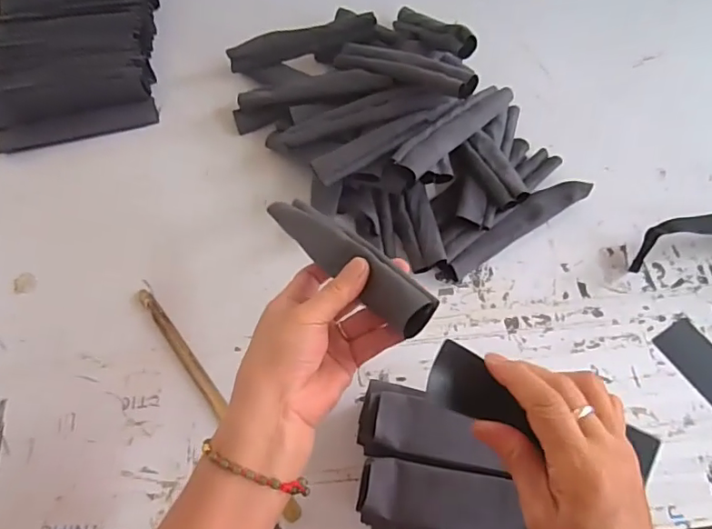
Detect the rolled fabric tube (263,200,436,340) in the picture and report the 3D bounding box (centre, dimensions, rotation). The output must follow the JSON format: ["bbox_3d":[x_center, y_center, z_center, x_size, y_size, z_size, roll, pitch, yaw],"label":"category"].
[{"bbox_3d":[-0.011,-0.009,0.403,0.033,0.027,0.184,-39,46,-16],"label":"rolled fabric tube"}]

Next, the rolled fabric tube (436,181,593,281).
[{"bbox_3d":[0.168,-0.039,0.563,0.183,0.022,0.029,-31,66,-13],"label":"rolled fabric tube"}]

